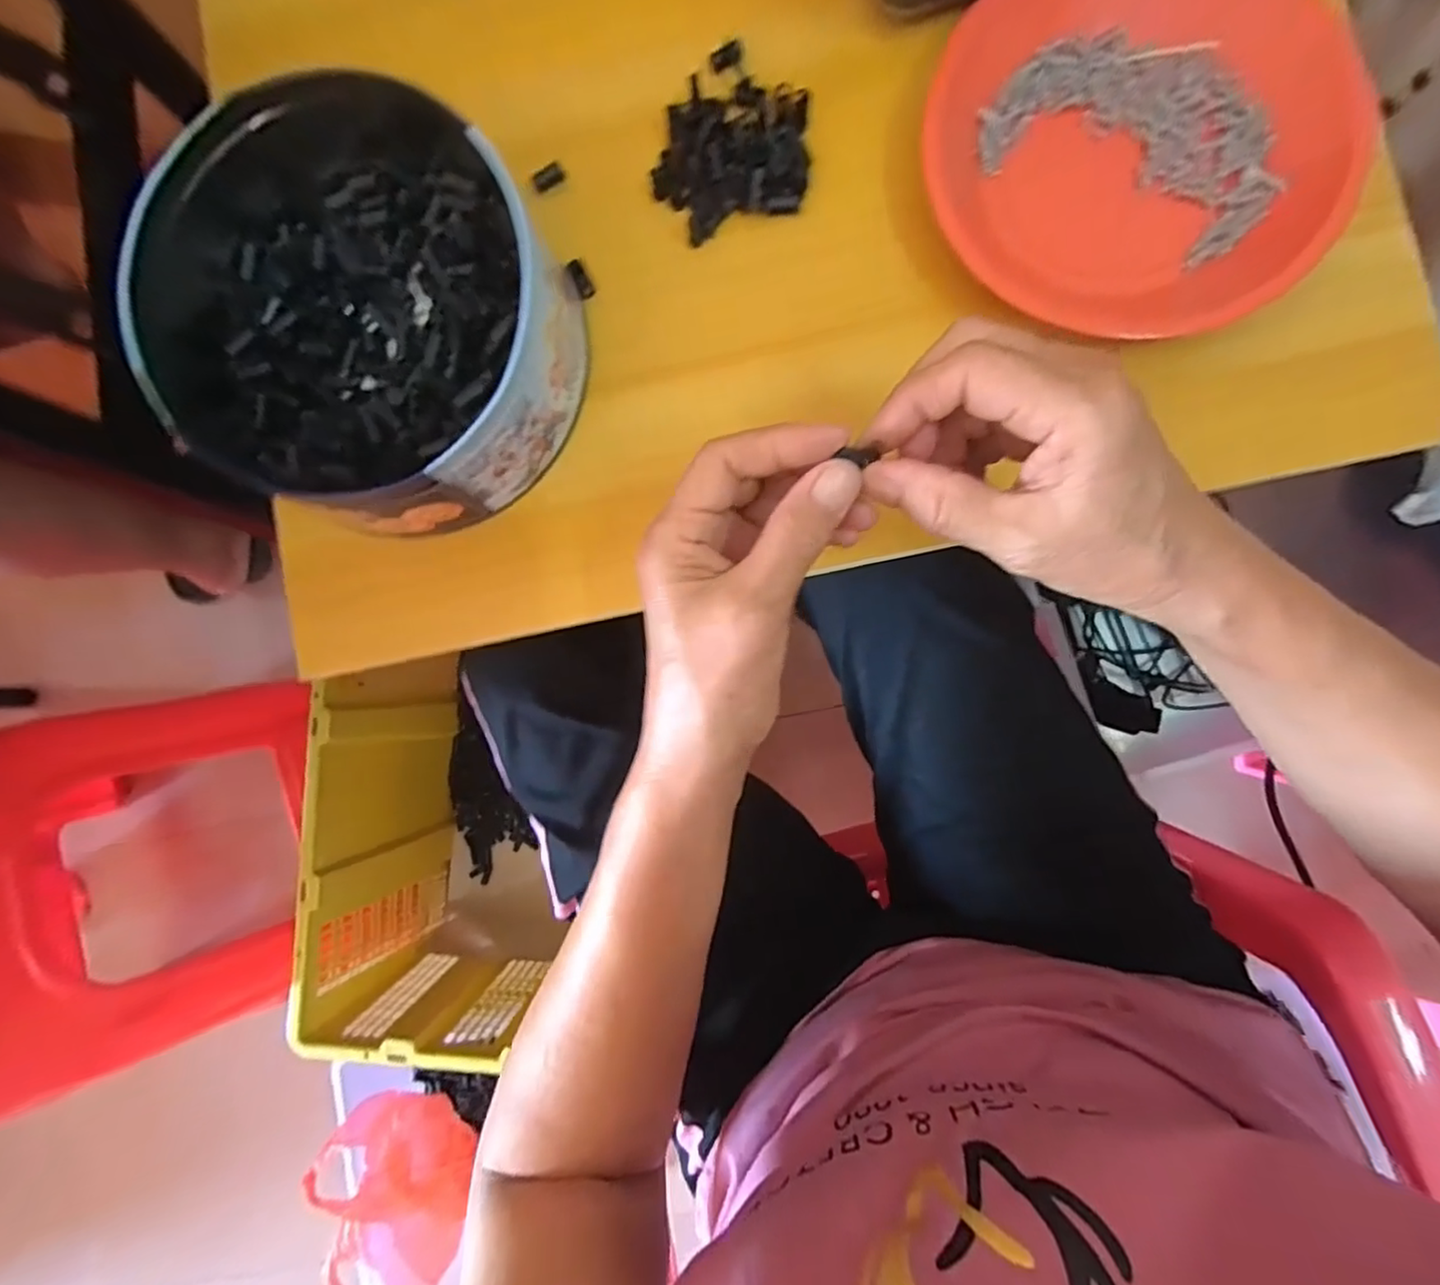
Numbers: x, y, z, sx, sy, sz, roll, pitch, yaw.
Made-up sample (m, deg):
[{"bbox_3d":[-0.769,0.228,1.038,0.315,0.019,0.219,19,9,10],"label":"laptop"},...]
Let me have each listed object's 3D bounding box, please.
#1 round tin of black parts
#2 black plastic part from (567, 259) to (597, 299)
[{"bbox_3d":[-0.177,-0.165,0.308,0.217,0.071,0.190,24,88,6],"label":"round tin of black parts"},{"bbox_3d":[-0.074,-0.194,0.335,0.009,0.008,0.020,-26,84,2],"label":"black plastic part"}]

